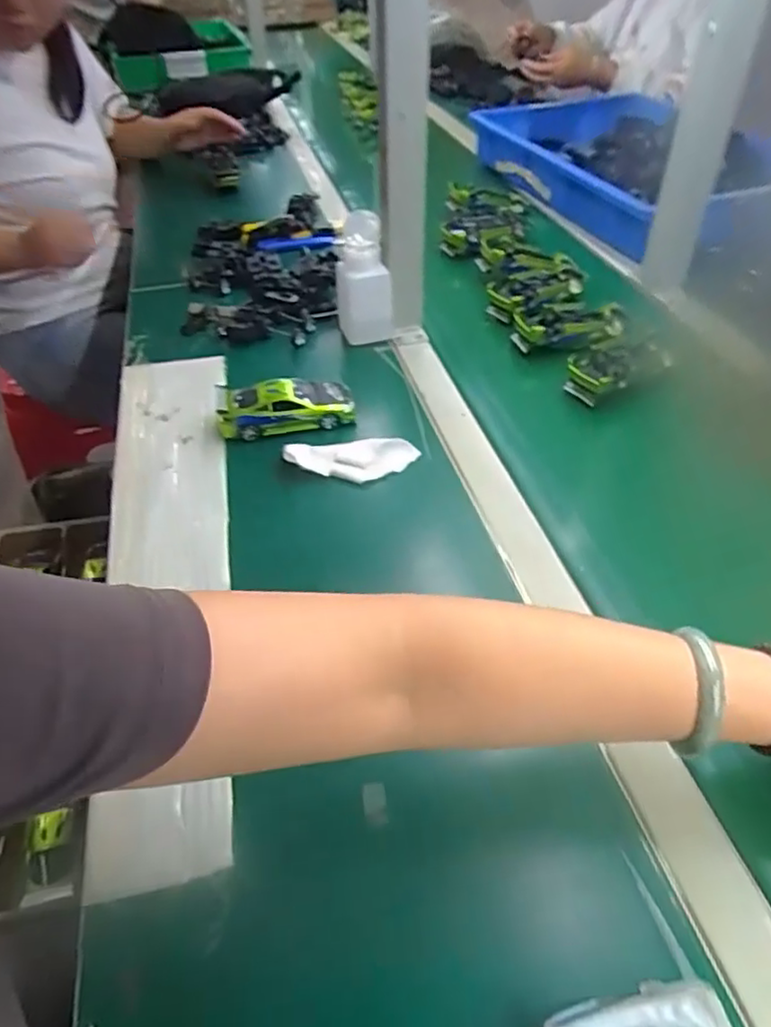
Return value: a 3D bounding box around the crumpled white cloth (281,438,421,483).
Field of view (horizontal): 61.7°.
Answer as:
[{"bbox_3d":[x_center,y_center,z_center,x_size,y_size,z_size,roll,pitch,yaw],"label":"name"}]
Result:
[{"bbox_3d":[-0.031,-0.050,0.582,0.117,0.021,0.040,-3,45,0],"label":"crumpled white cloth"}]

